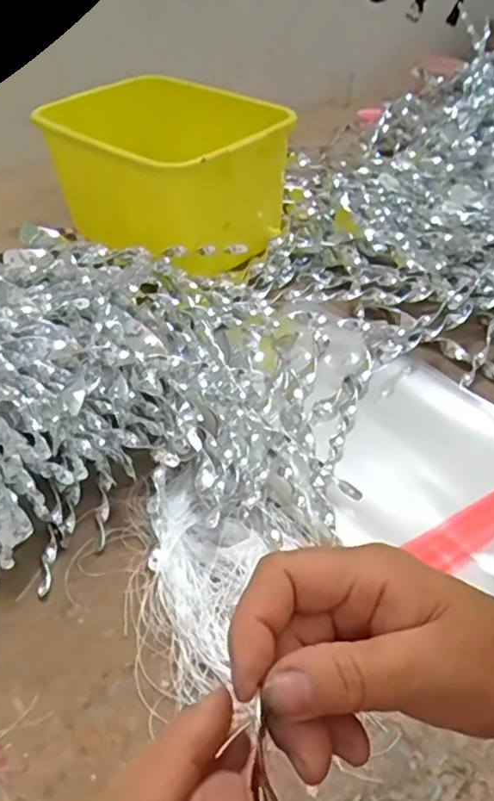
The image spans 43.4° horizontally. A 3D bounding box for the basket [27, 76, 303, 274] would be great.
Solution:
[{"bbox_3d":[-0.105,-0.293,0.845,0.294,0.177,0.218,26,45,26],"label":"basket"}]

